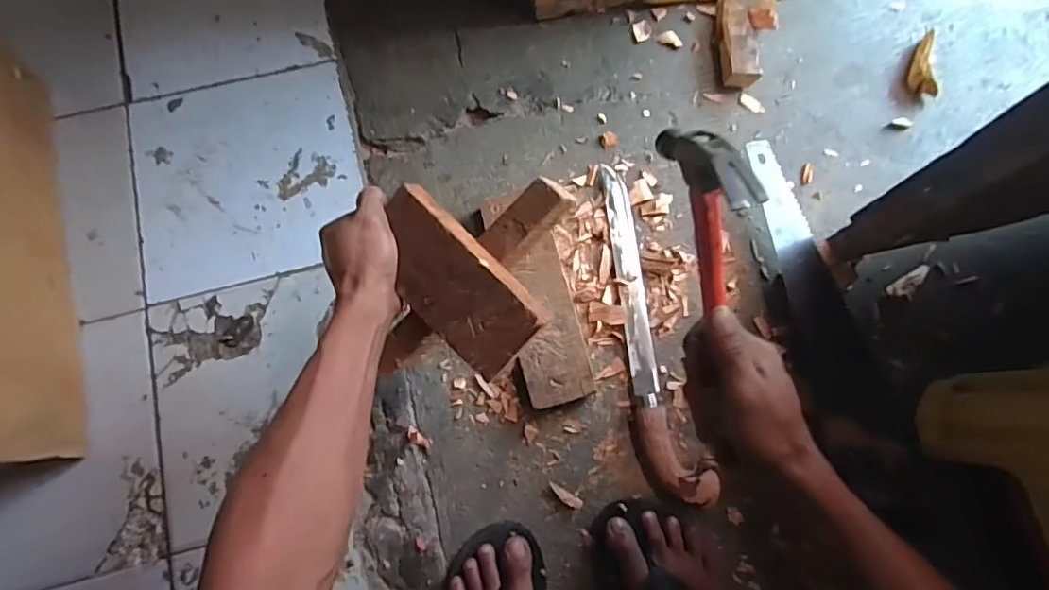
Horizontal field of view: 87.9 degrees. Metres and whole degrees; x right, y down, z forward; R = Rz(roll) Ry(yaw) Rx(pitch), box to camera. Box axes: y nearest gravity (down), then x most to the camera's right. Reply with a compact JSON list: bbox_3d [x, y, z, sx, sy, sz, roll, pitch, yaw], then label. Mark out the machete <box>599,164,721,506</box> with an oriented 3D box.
[{"bbox_3d":[0.143,0.037,0.672,0.064,0.036,0.423,-12,77,-3],"label":"machete"}]

